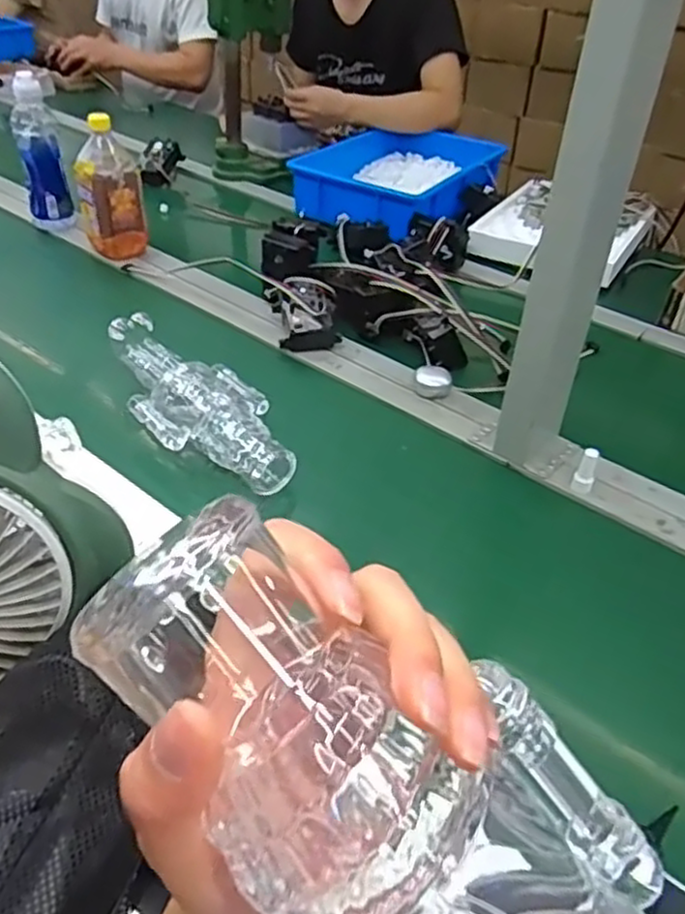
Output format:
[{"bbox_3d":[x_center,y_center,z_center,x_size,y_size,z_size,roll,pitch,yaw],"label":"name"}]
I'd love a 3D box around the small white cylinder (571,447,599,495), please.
[{"bbox_3d":[0.254,0.014,0.746,0.022,0.051,0.017,18,42,17],"label":"small white cylinder"}]

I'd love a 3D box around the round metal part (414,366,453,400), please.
[{"bbox_3d":[0.110,-0.092,0.881,0.044,0.020,0.043,2,40,-2],"label":"round metal part"}]

